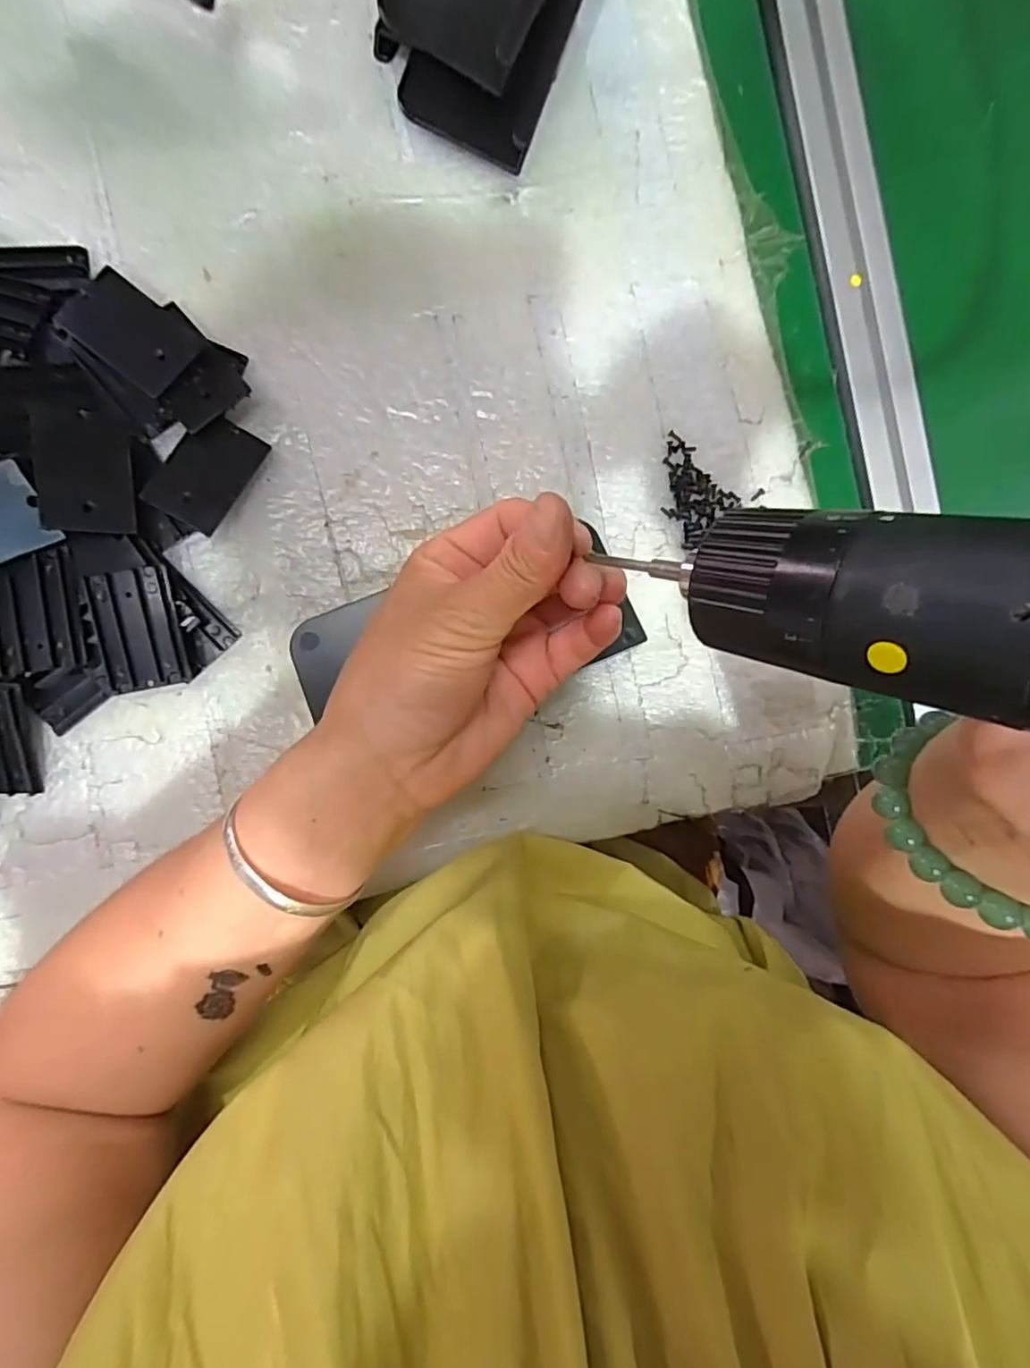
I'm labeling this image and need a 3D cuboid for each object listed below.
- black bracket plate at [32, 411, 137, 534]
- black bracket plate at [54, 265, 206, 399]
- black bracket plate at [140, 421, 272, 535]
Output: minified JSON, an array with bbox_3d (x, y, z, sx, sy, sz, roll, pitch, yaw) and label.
[{"bbox_3d":[-0.194,-0.095,0.268,0.036,0.005,0.051,-2,90,-34],"label":"black bracket plate"},{"bbox_3d":[-0.176,-0.161,0.273,0.057,0.005,0.035,37,90,-3],"label":"black bracket plate"},{"bbox_3d":[-0.149,-0.104,0.289,0.034,0.004,0.054,32,80,-19],"label":"black bracket plate"}]

